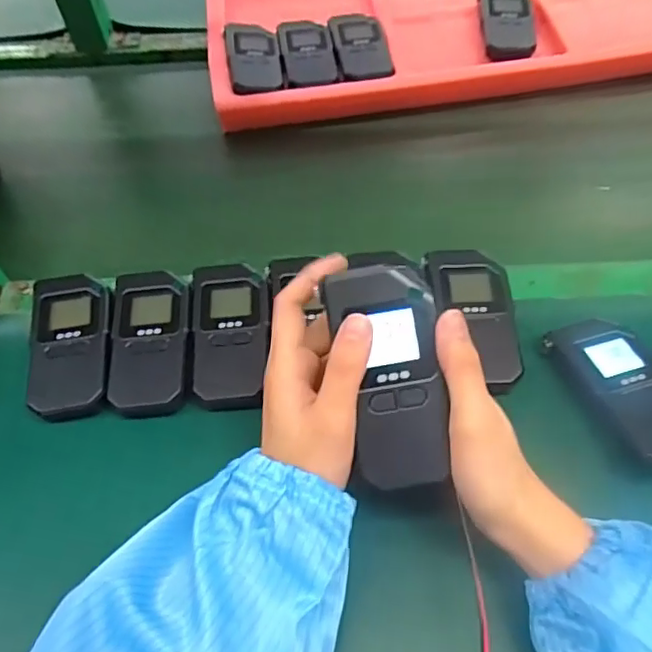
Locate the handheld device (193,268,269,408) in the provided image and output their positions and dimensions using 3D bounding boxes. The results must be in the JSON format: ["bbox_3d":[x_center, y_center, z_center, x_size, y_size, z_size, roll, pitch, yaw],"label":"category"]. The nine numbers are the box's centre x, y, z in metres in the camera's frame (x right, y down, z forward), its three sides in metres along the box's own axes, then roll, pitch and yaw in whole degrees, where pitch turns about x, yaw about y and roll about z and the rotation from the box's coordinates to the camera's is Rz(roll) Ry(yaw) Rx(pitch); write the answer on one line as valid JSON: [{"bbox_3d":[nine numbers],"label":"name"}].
[{"bbox_3d":[-0.070,0.004,0.438,0.053,0.029,0.114,-6,54,-1],"label":"handheld device"}]

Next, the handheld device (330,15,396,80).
[{"bbox_3d":[0.038,-0.309,0.640,0.058,0.016,0.106,-8,54,-3],"label":"handheld device"}]

